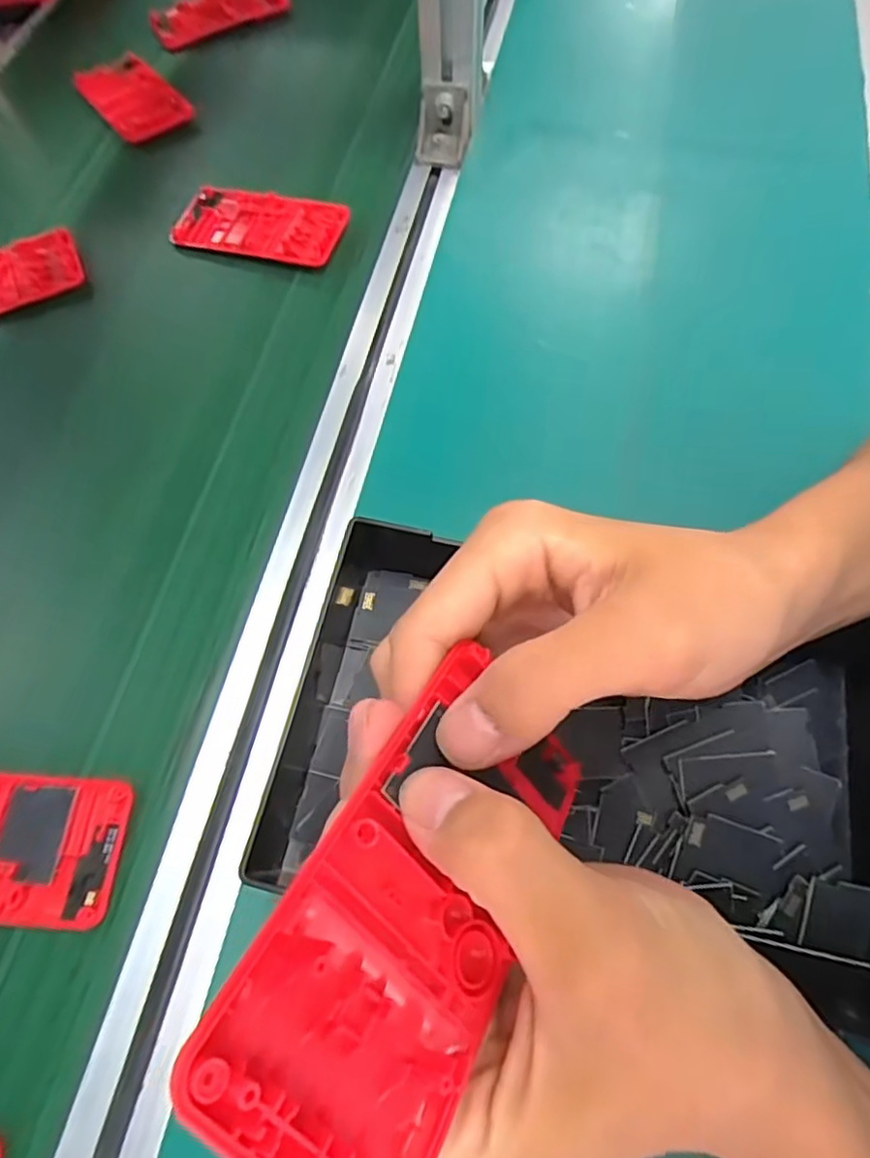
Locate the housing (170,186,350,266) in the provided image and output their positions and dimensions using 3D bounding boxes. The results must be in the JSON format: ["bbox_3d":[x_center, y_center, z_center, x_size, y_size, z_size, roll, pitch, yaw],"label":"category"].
[{"bbox_3d":[-0.126,-0.257,0.459,0.123,0.009,0.060,13,66,8],"label":"housing"}]

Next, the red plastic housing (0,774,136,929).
[{"bbox_3d":[-0.206,0.123,0.292,0.121,0.012,0.061,2,65,4],"label":"red plastic housing"}]

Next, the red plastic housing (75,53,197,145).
[{"bbox_3d":[-0.252,-0.405,0.526,0.061,0.014,0.126,-34,68,-13],"label":"red plastic housing"}]

